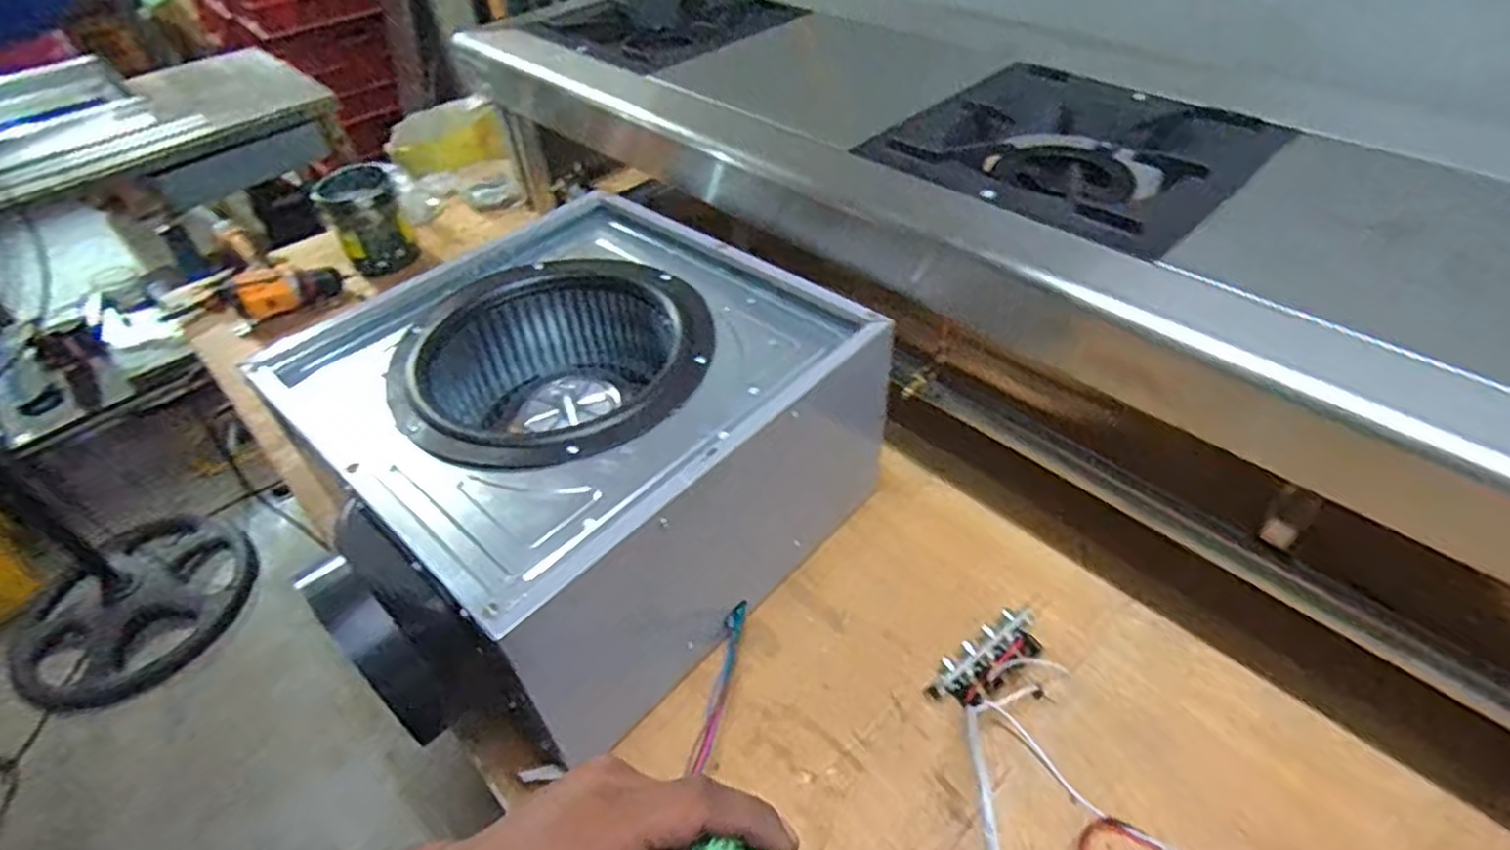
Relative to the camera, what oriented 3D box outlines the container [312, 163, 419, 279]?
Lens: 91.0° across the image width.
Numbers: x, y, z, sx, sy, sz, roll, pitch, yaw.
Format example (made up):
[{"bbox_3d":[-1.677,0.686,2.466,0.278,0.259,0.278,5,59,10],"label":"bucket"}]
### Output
[{"bbox_3d":[-0.596,-0.313,1.146,0.107,0.127,0.141,-21,47,-17],"label":"container"}]

